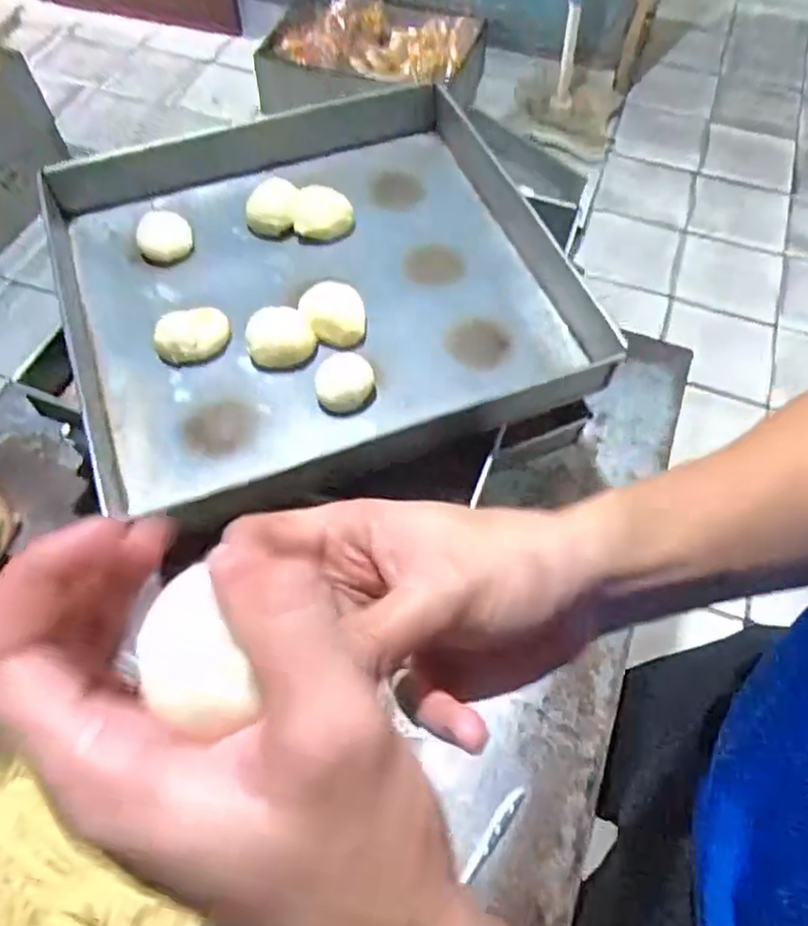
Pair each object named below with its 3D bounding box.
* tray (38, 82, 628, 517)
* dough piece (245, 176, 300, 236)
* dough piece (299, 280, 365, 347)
[{"bbox_3d":[-0.102,-0.199,0.699,0.452,0.068,0.502,-18,62,-11],"label":"tray"},{"bbox_3d":[-0.144,-0.284,0.743,0.050,0.034,0.056,8,60,3],"label":"dough piece"},{"bbox_3d":[-0.070,-0.147,0.667,0.061,0.029,0.061,-2,60,-3],"label":"dough piece"}]

